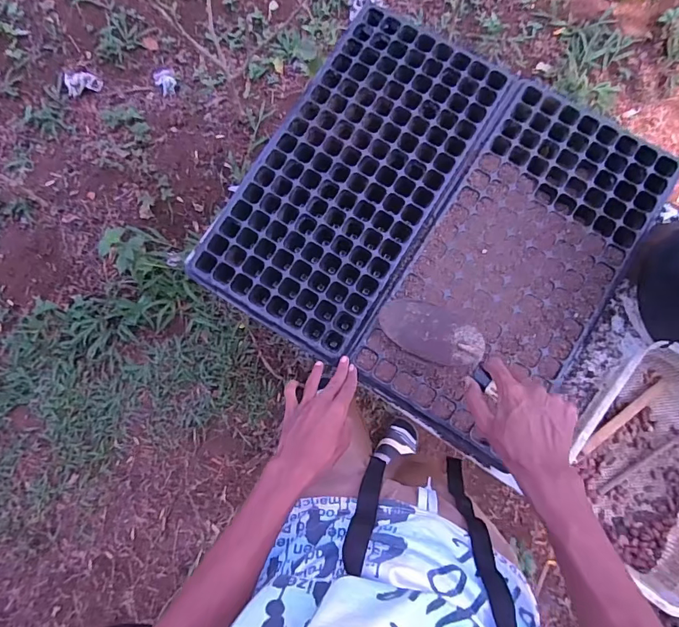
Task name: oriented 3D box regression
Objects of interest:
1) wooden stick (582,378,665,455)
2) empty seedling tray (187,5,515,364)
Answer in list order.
[{"bbox_3d":[0.408,0.148,0.636,0.153,0.006,0.017,-38,84,-2],"label":"wooden stick"},{"bbox_3d":[0.024,-0.211,0.679,0.275,0.041,0.509,32,86,5],"label":"empty seedling tray"}]

